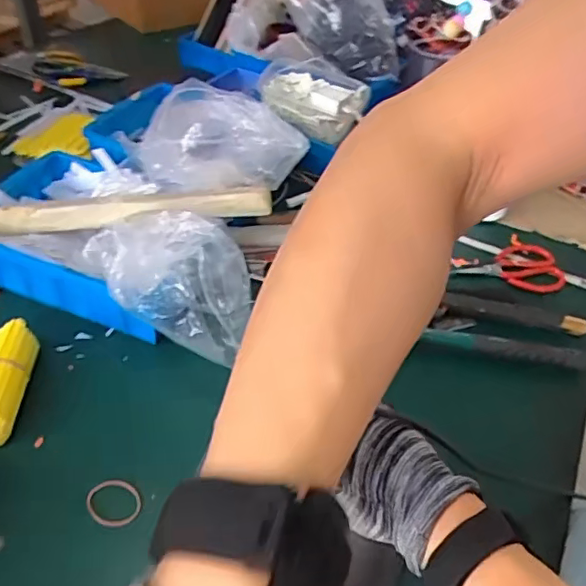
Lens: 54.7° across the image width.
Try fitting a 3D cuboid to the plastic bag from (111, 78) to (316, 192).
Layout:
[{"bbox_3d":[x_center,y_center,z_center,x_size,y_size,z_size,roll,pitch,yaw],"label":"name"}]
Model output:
[{"bbox_3d":[-0.093,-0.211,0.756,0.171,0.085,0.226,34,50,27],"label":"plastic bag"}]

